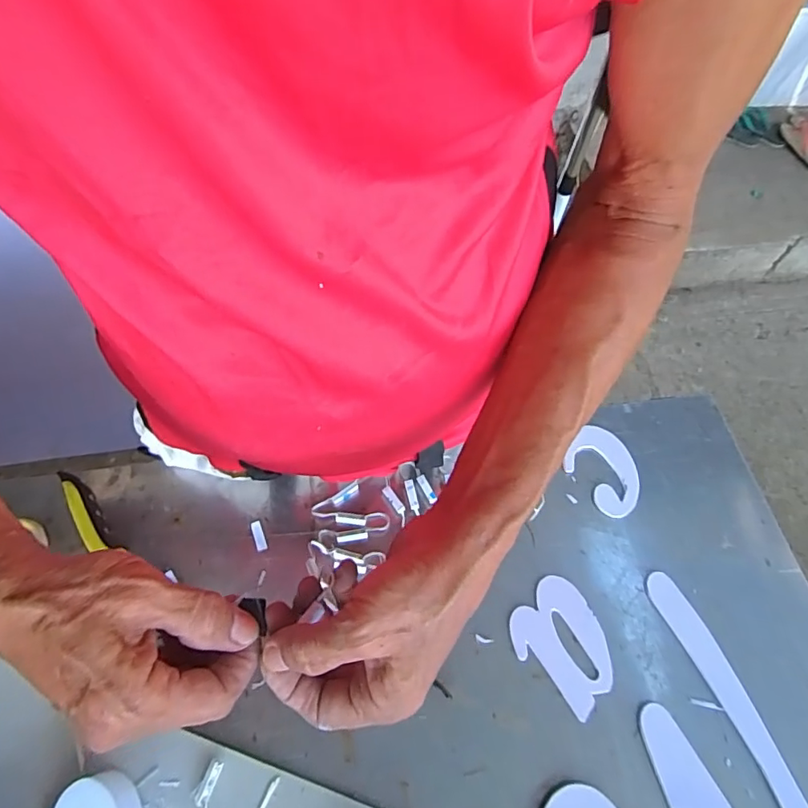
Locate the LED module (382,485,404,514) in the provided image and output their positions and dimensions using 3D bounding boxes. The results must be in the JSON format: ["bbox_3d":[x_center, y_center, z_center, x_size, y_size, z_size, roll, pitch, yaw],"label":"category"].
[{"bbox_3d":[-0.009,0.085,0.462,0.009,0.008,0.026,-30,67,-20],"label":"LED module"}]

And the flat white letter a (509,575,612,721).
[{"bbox_3d":[0.130,0.188,0.415,0.069,0.004,0.085,-37,69,-22],"label":"flat white letter a"}]

